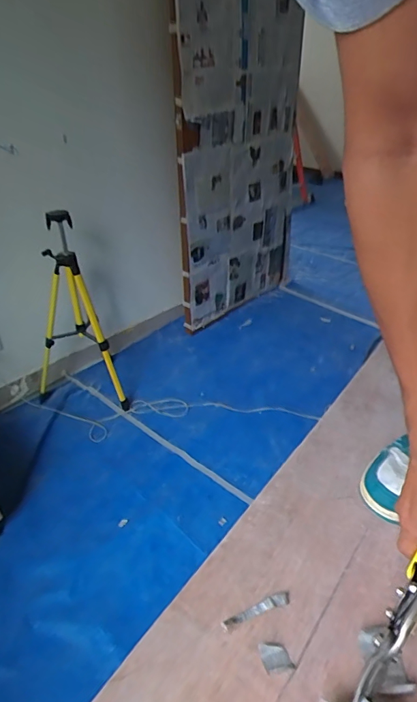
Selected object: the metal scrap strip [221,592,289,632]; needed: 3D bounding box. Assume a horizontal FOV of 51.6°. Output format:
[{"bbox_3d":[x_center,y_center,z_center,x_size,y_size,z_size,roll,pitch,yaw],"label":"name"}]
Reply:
[{"bbox_3d":[0.050,0.269,0.448,0.078,0.010,0.011,-14,34,-20],"label":"metal scrap strip"}]

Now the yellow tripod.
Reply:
[{"bbox_3d":[-0.552,-0.119,1.675,0.338,0.787,0.293,-15,36,-19],"label":"yellow tripod"}]

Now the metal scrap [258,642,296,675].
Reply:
[{"bbox_3d":[0.064,0.294,0.416,0.026,0.004,0.027,-10,33,-14],"label":"metal scrap"}]

